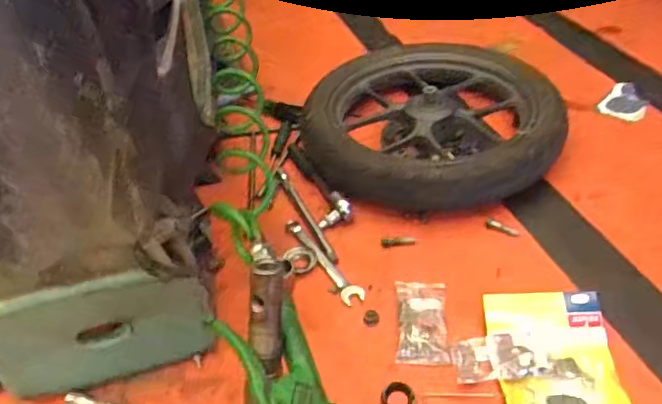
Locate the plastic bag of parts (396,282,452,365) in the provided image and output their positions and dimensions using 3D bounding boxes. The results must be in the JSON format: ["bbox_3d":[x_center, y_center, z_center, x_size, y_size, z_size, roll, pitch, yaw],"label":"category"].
[{"bbox_3d":[0.125,0.157,0.802,0.067,0.017,0.136,-1,42,7],"label":"plastic bag of parts"}]

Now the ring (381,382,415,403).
[{"bbox_3d":[0.083,0.241,0.726,0.040,0.007,0.041,-4,42,3],"label":"ring"}]

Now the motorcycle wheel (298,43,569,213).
[{"bbox_3d":[0.174,-0.140,1.063,0.419,0.086,0.353,-13,42,-8],"label":"motorcycle wheel"}]

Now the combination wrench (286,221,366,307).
[{"bbox_3d":[-0.012,0.088,0.913,0.032,0.013,0.197,-24,45,-18],"label":"combination wrench"}]

